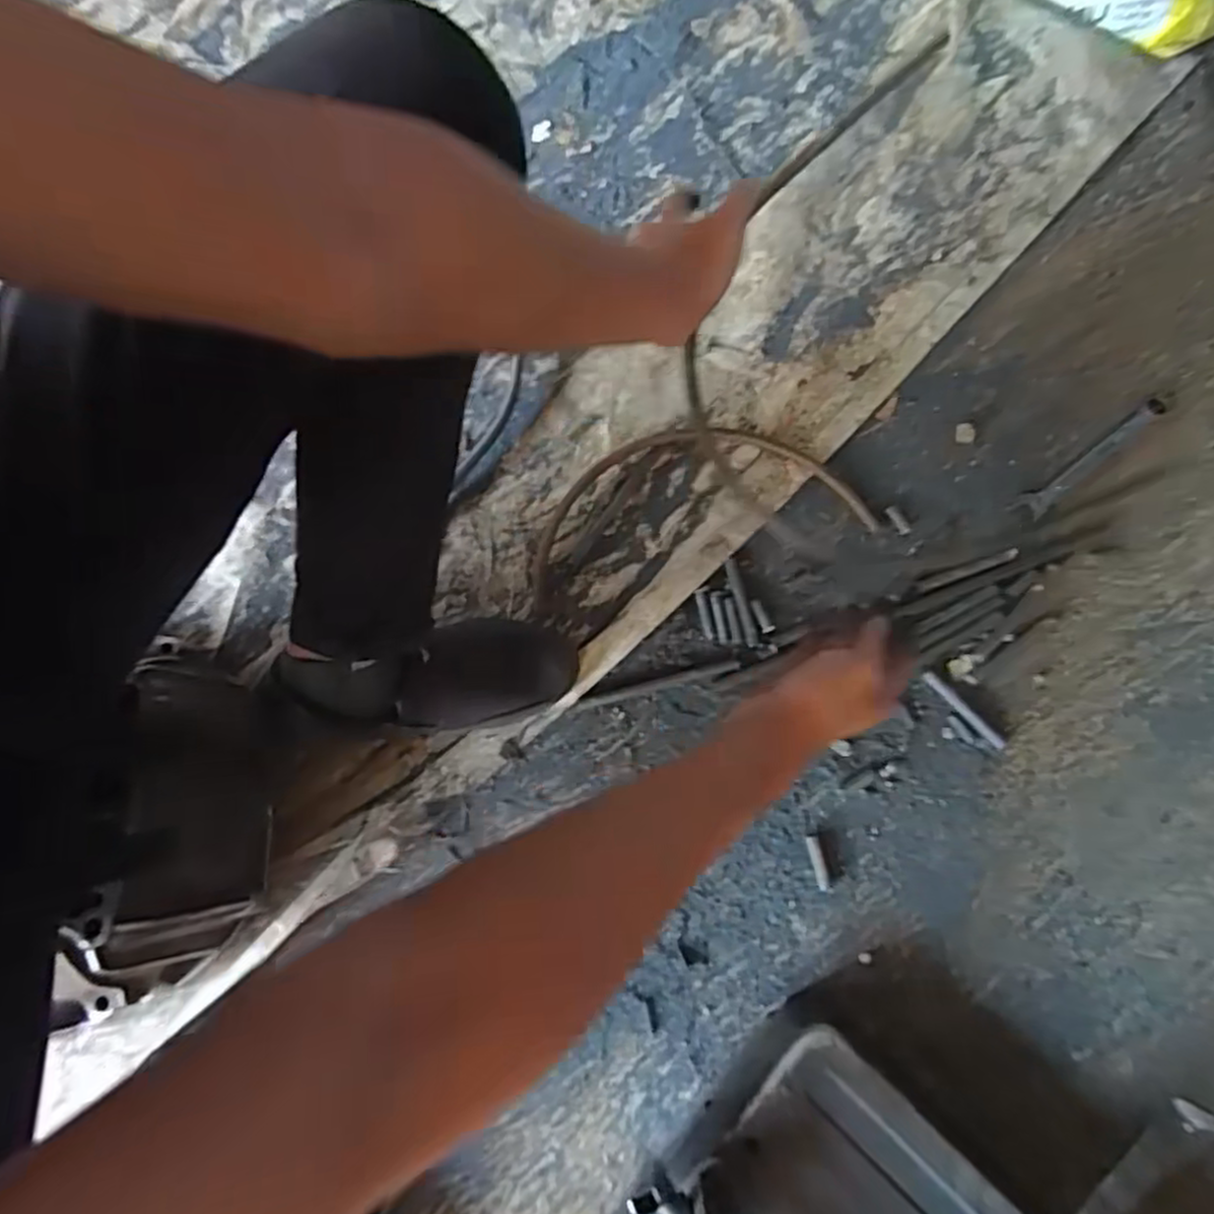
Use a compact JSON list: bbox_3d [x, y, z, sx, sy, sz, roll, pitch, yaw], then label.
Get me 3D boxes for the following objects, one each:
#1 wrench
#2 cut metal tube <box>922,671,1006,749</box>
[{"bbox_3d":[0.477,-0.150,0.715,0.194,0.004,0.026,-38,80,-7],"label":"wrench"},{"bbox_3d":[0.330,0.095,0.671,0.010,0.004,0.092,-42,80,-8],"label":"cut metal tube"}]

